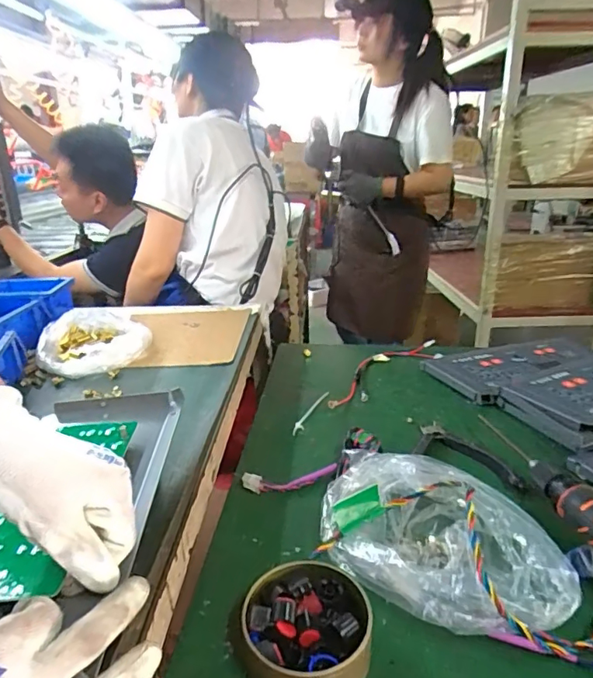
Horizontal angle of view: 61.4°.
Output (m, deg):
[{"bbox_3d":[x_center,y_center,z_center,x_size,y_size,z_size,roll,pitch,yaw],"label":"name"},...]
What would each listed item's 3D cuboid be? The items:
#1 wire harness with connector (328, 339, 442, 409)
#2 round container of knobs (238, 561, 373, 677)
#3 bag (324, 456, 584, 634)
[{"bbox_3d":[0.147,0.050,0.837,0.302,0.022,0.091,-16,25,-34],"label":"wire harness with connector"},{"bbox_3d":[0.006,0.222,0.380,0.097,0.035,0.099,-1,21,0],"label":"round container of knobs"},{"bbox_3d":[0.123,0.170,0.449,0.141,0.060,0.228,-20,28,-41],"label":"bag"}]

